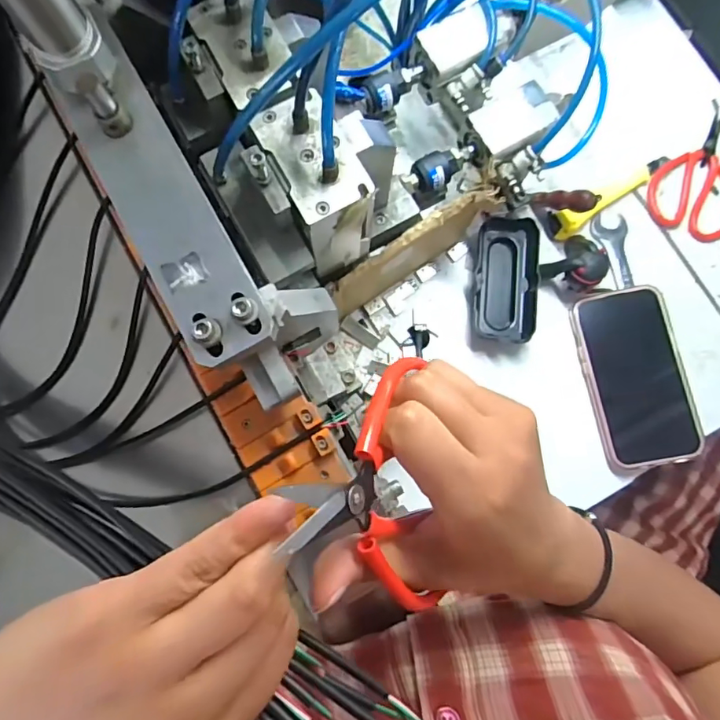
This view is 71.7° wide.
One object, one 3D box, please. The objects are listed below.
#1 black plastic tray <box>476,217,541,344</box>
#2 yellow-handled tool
[{"bbox_3d":[0.128,-0.071,0.438,0.048,0.026,0.110,6,81,-1],"label":"black plastic tray"},{"bbox_3d":[0.231,-0.148,0.457,0.129,0.013,0.027,-27,83,-5],"label":"yellow-handled tool"}]

